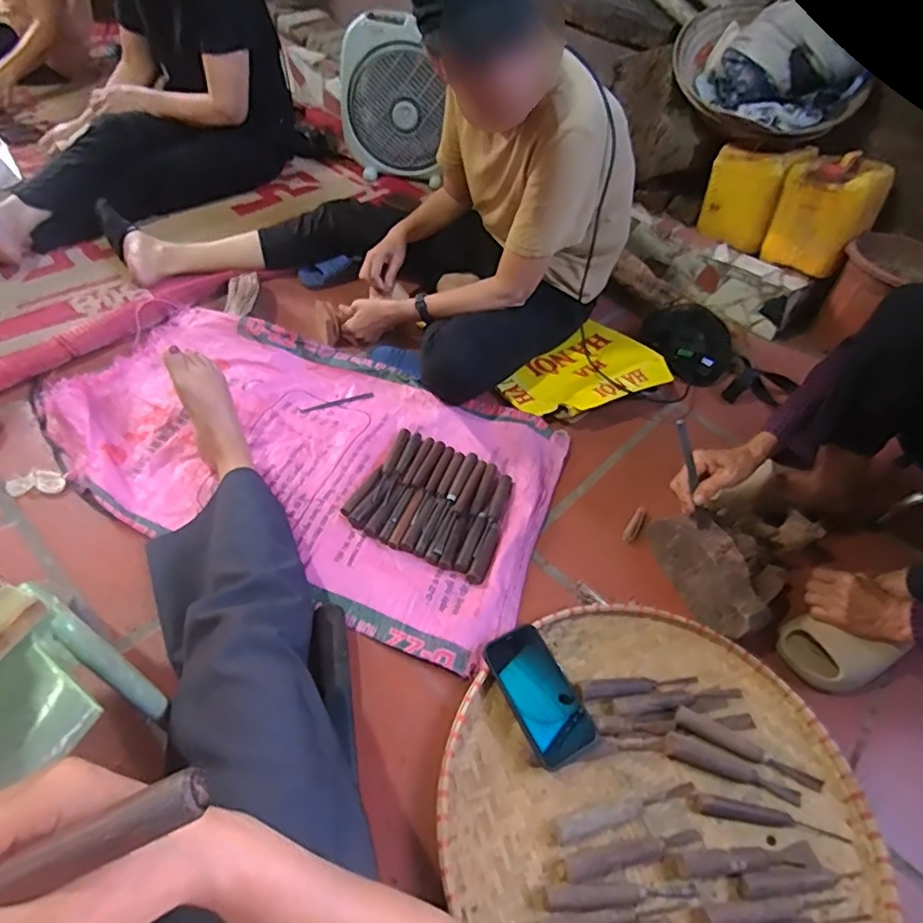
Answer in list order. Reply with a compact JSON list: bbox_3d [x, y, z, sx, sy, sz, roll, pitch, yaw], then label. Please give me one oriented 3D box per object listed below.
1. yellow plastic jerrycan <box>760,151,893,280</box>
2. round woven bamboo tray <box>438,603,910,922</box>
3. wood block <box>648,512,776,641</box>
[{"bbox_3d":[0.852,-0.580,1.324,0.204,0.224,0.201,34,52,19],"label":"yellow plastic jerrycan"},{"bbox_3d":[0.246,0.392,0.639,0.472,0.064,0.448,2,52,-3],"label":"round woven bamboo tray"},{"bbox_3d":[0.356,0.160,0.812,0.059,0.101,0.198,-14,54,-20],"label":"wood block"}]

